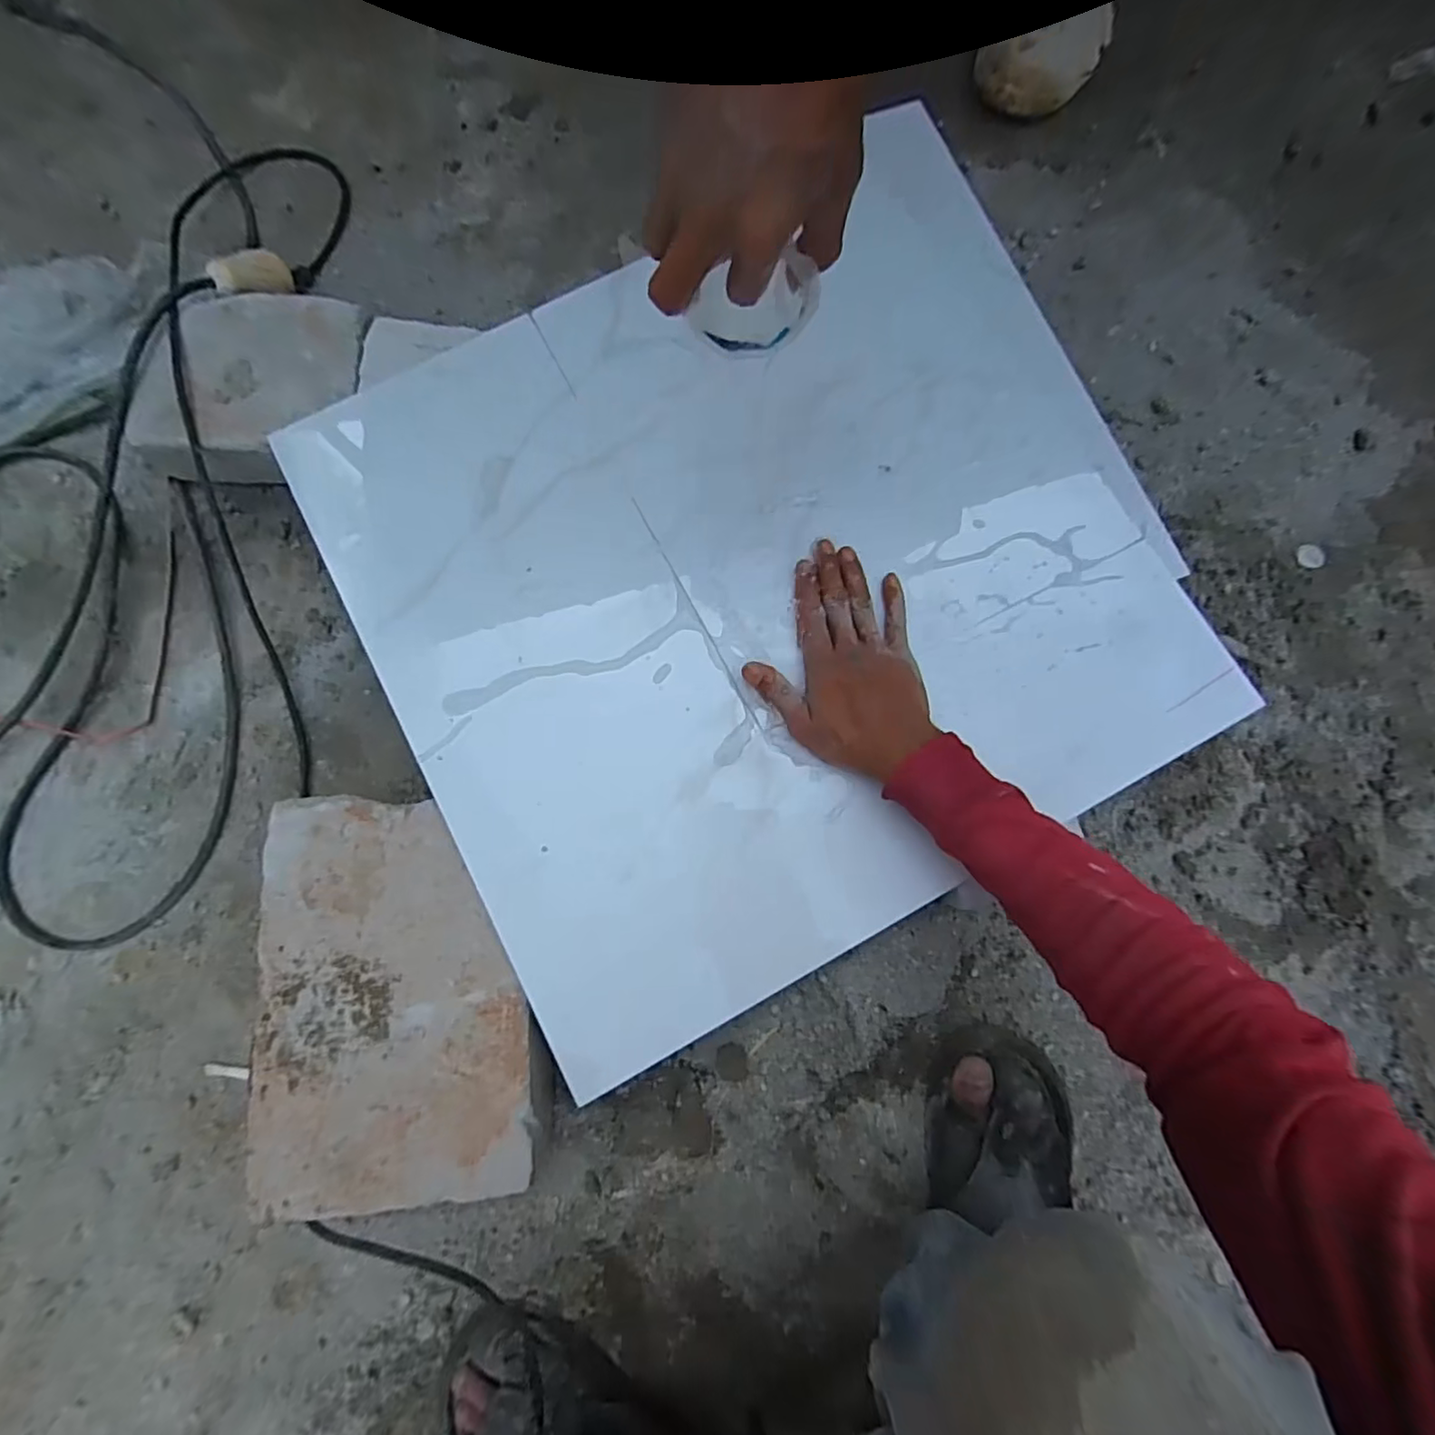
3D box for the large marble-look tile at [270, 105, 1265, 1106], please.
[{"bbox_3d":[0.037,-0.130,0.500,0.619,0.016,0.580,-28,81,-4],"label":"large marble-look tile"}]

